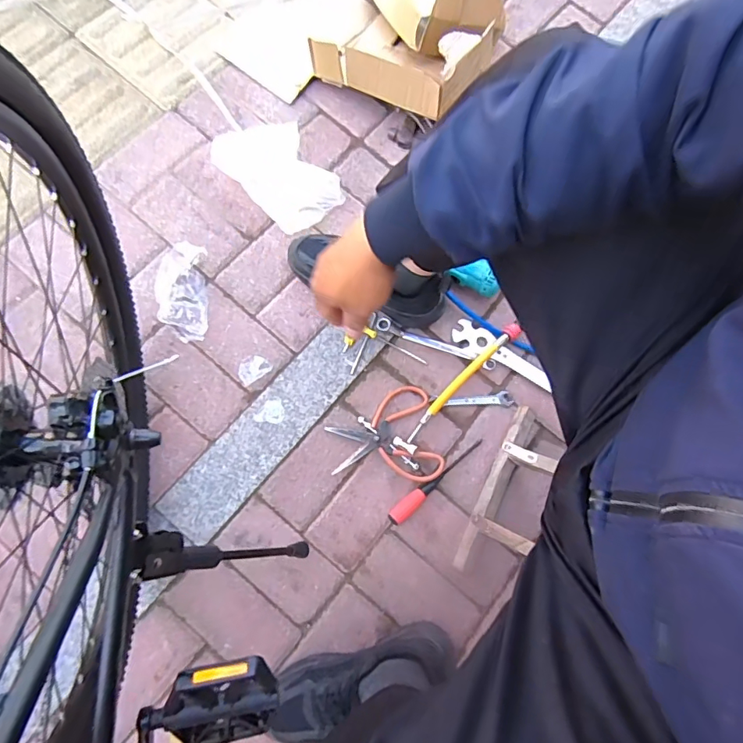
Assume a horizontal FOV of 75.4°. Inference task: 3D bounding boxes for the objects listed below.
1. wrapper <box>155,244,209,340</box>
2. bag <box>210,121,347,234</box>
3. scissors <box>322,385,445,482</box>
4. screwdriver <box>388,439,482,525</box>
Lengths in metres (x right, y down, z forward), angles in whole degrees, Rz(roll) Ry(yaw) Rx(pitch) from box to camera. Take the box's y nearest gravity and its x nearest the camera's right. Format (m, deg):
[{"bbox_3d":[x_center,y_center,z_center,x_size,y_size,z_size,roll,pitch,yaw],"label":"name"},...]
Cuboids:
[{"bbox_3d":[-0.316,-0.130,0.789,0.087,0.055,0.156,0,85,-4],"label":"wrapper"},{"bbox_3d":[-0.163,-0.356,0.859,0.146,0.091,0.204,-44,78,-12],"label":"bag"},{"bbox_3d":[0.022,0.114,0.803,0.182,0.020,0.157,-12,74,-4],"label":"scissors"},{"bbox_3d":[0.106,0.175,0.796,0.201,0.020,0.027,-42,78,-12],"label":"screwdriver"}]

